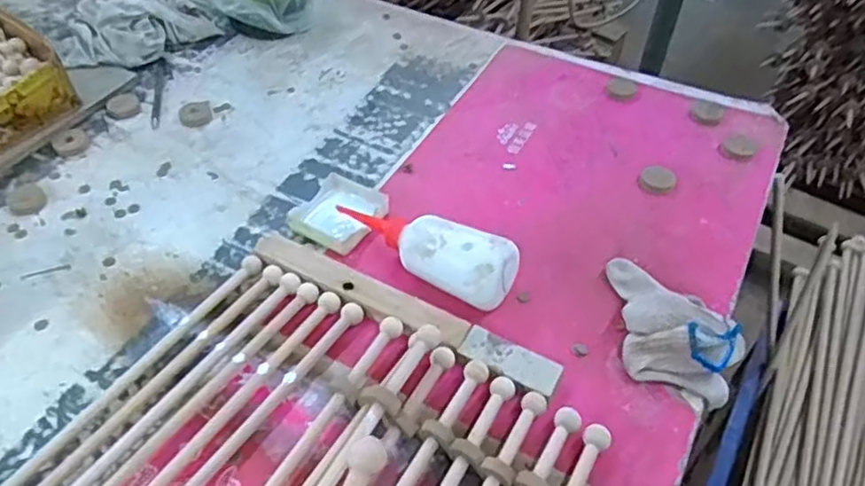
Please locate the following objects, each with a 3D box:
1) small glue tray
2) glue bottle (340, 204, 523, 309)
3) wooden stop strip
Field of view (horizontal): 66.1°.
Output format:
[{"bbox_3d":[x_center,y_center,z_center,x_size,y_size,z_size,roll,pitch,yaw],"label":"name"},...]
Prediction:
[{"bbox_3d":[-0.090,-0.030,0.646,0.077,0.013,0.078,24,51,20],"label":"small glue tray"},{"bbox_3d":[-0.016,0.005,0.591,0.178,0.060,0.056,21,50,17],"label":"glue bottle"},{"bbox_3d":[-0.029,0.054,0.570,0.290,0.017,0.035,24,51,20],"label":"wooden stop strip"}]

